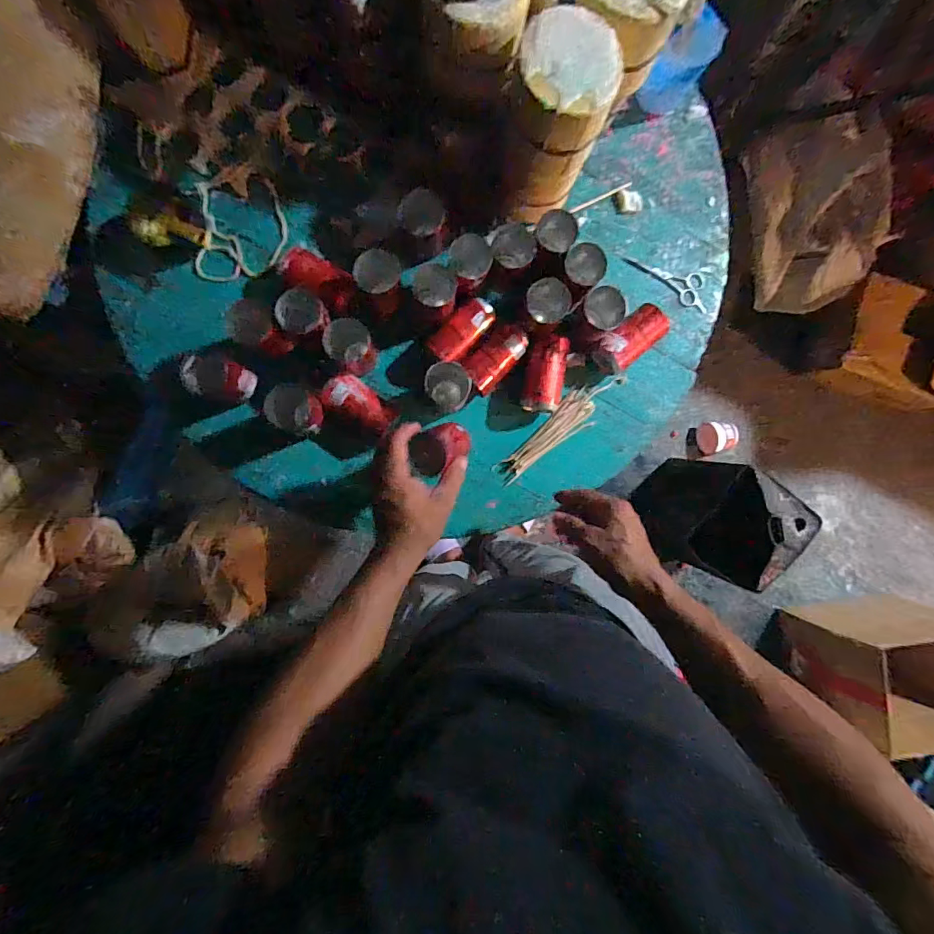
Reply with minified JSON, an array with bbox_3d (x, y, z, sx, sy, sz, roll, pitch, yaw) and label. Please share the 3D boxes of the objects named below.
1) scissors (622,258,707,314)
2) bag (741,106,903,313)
[{"bbox_3d":[0.288,-0.269,0.677,0.134,0.005,0.049,22,89,-4],"label":"scissors"},{"bbox_3d":[0.841,-0.595,1.134,0.271,0.097,0.421,-4,117,35],"label":"bag"}]

